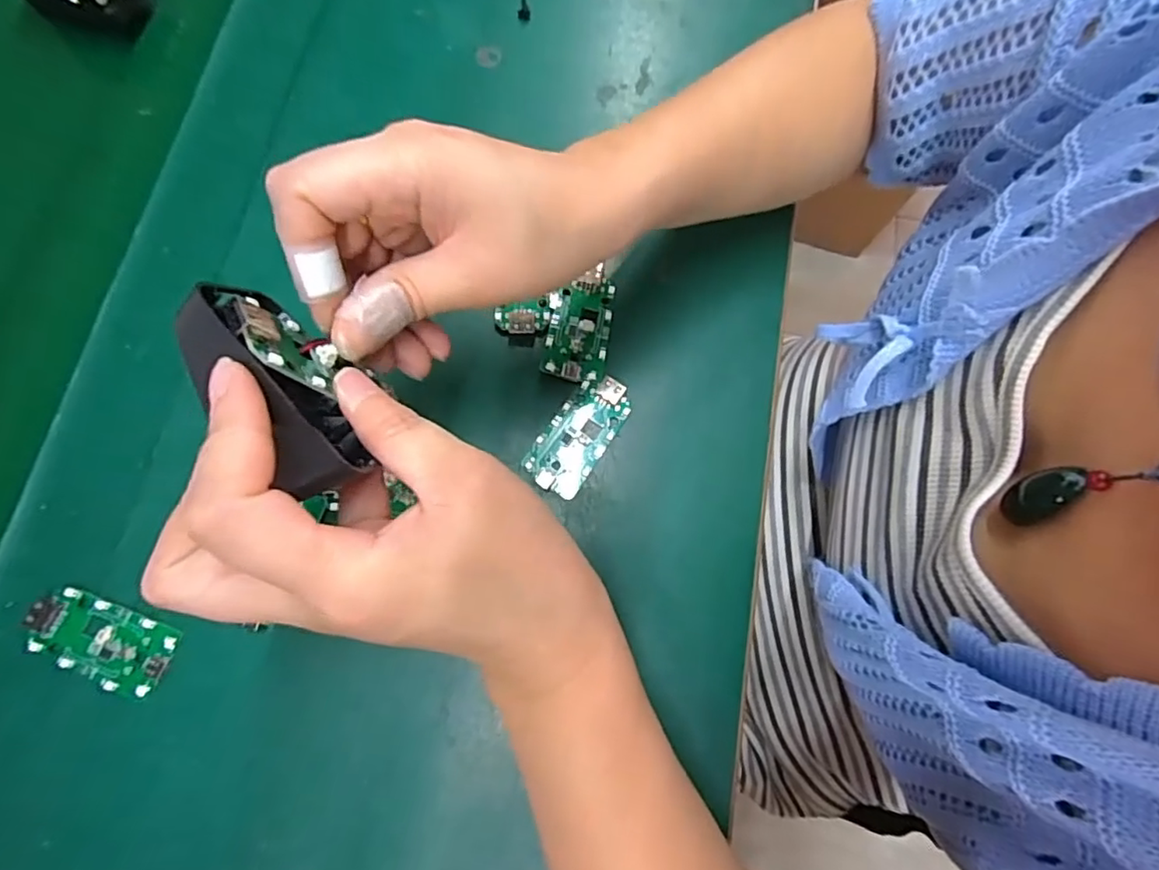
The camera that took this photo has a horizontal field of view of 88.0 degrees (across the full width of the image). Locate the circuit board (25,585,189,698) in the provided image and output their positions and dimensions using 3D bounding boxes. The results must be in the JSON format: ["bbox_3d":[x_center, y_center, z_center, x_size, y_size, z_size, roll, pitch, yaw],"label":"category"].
[{"bbox_3d":[-0.213,0.091,0.266,0.062,0.009,0.030,22,75,5],"label":"circuit board"}]

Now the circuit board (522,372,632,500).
[{"bbox_3d":[0.000,-0.001,0.301,0.032,0.008,0.064,32,77,7],"label":"circuit board"}]

